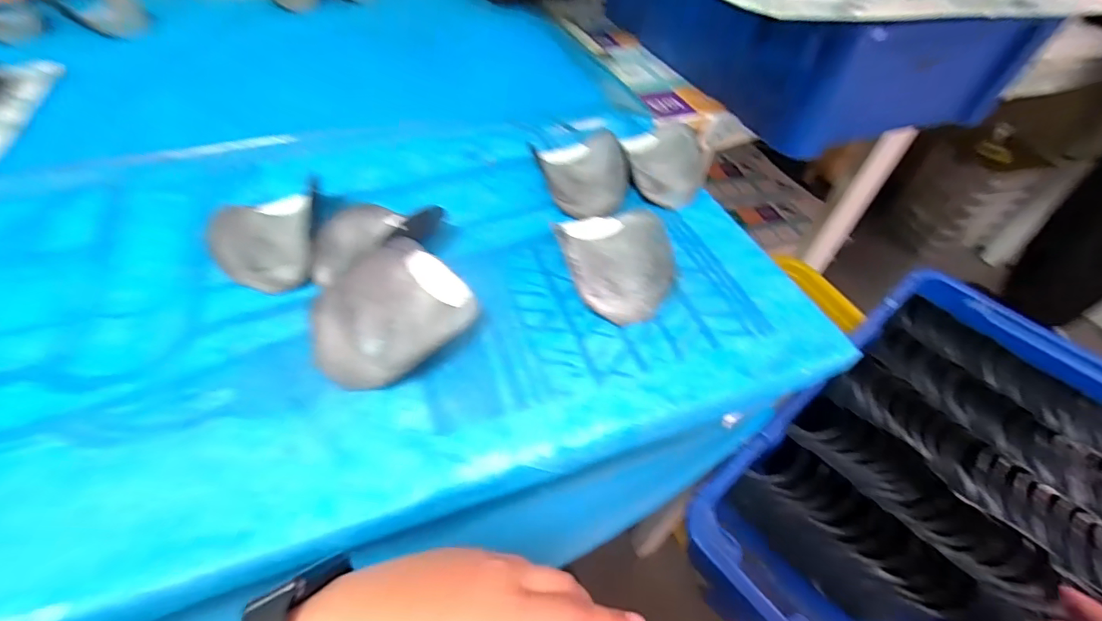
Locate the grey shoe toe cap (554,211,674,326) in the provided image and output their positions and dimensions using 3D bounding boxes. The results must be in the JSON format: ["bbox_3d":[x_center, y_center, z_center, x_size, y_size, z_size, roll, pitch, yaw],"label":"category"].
[{"bbox_3d":[0.058,-0.056,0.442,0.104,0.040,0.143,1,50,-3],"label":"grey shoe toe cap"}]

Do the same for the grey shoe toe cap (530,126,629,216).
[{"bbox_3d":[0.034,-0.161,0.532,0.091,0.043,0.130,-13,52,-14],"label":"grey shoe toe cap"}]

